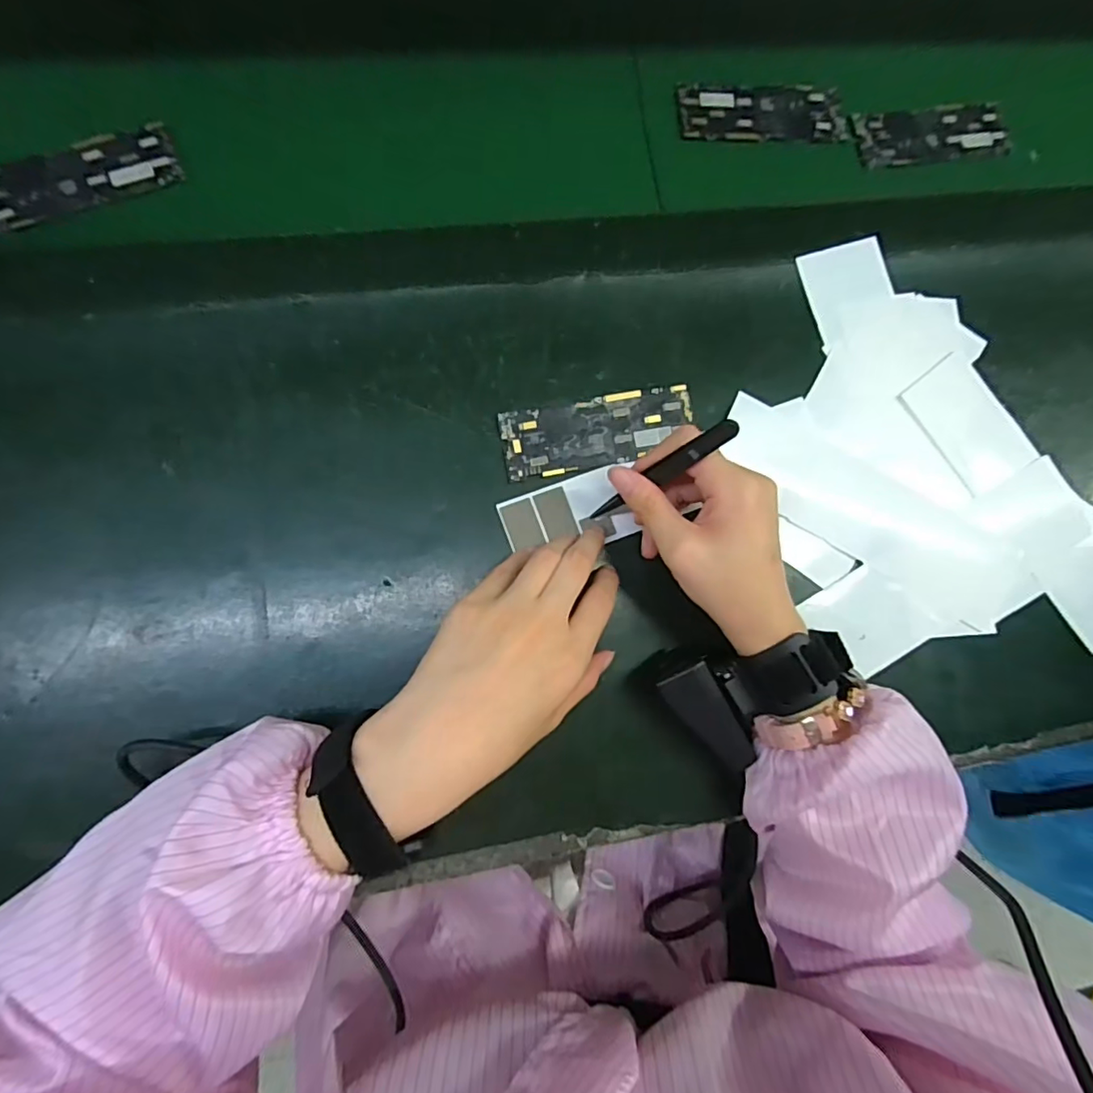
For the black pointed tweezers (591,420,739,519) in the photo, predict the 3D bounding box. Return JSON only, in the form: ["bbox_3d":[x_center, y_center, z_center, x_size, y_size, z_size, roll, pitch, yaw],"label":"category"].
[{"bbox_3d":[0.059,-0.039,0.306,0.009,0.115,0.010,-23,85,-34],"label":"black pointed tweezers"}]

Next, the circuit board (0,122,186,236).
[{"bbox_3d":[-0.290,-0.226,0.343,0.119,0.012,0.045,-28,86,-8],"label":"circuit board"}]

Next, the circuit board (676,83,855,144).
[{"bbox_3d":[0.157,-0.313,0.406,0.127,0.004,0.047,-3,83,-6],"label":"circuit board"}]

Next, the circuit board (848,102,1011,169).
[{"bbox_3d":[0.284,-0.306,0.417,0.120,0.007,0.044,-9,84,-7],"label":"circuit board"}]

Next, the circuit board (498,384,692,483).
[{"bbox_3d":[0.034,-0.072,0.355,0.122,0.004,0.043,-11,84,-7],"label":"circuit board"}]

